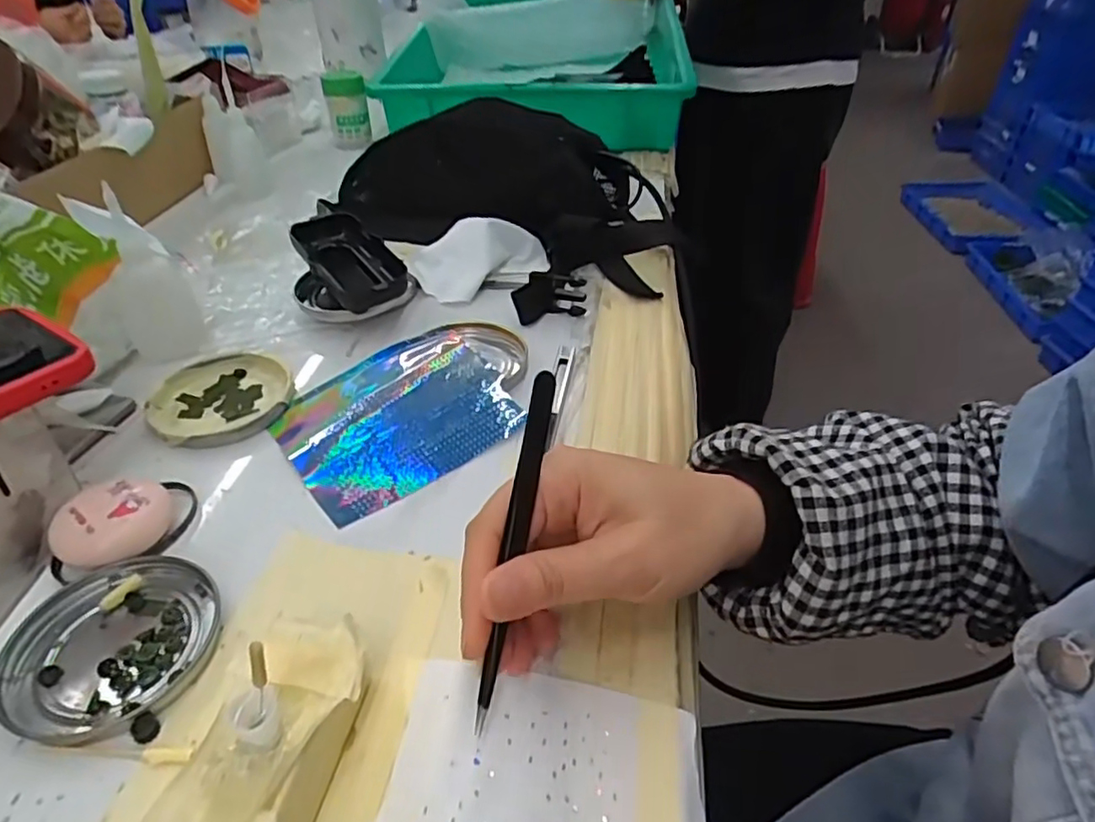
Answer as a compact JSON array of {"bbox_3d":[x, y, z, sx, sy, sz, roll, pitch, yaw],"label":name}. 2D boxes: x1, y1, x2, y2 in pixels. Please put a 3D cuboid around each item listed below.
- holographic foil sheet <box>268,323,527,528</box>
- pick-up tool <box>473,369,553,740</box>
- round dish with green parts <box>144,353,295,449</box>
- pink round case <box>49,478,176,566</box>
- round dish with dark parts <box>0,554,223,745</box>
[{"bbox_3d":[-0.075,-0.009,0.381,0.161,0.016,0.109,-26,47,-29],"label":"holographic foil sheet"},{"bbox_3d":[-0.013,0.052,0.238,0.008,0.013,0.133,9,83,10],"label":"pick-up tool"},{"bbox_3d":[-0.198,-0.008,0.386,0.079,0.010,0.079,0,40,0],"label":"round dish with green parts"},{"bbox_3d":[-0.203,0.054,0.297,0.046,0.023,0.039,-12,41,-15],"label":"pink round case"},{"bbox_3d":[-0.179,0.094,0.261,0.077,0.008,0.075,0,40,0],"label":"round dish with dark parts"}]

